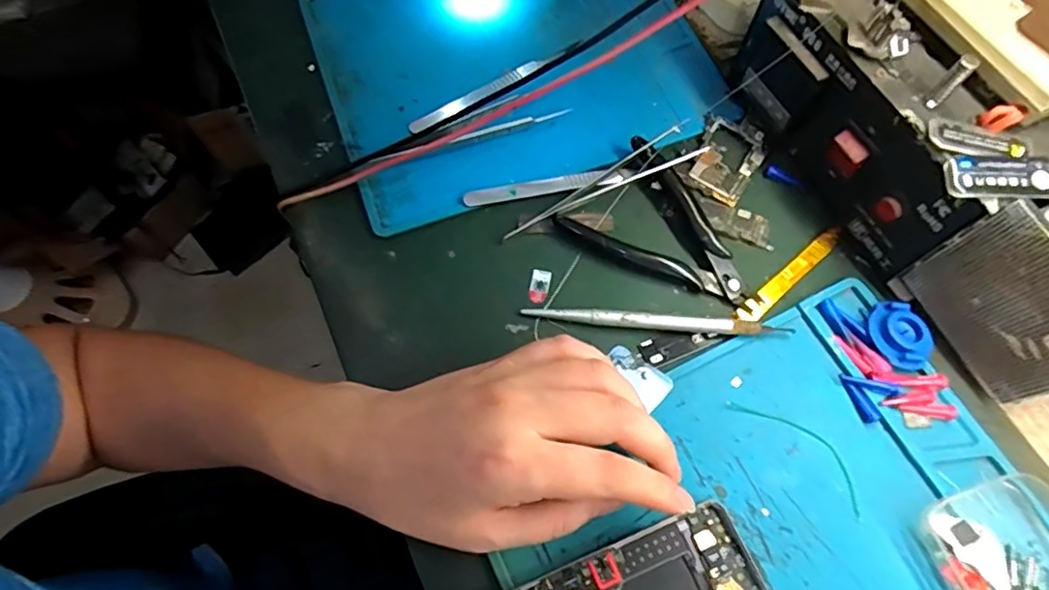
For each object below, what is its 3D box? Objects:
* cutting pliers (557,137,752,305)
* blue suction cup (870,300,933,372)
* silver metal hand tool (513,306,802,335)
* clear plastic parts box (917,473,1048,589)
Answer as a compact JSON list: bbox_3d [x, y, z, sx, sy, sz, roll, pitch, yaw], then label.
[{"bbox_3d":[0.084,-0.037,0.330,0.107,0.018,0.070,39,73,17],"label":"cutting pliers"},{"bbox_3d":[0.198,0.021,0.305,0.026,0.006,0.038,-13,66,-4],"label":"blue suction cup"},{"bbox_3d":[0.071,0.015,0.315,0.141,0.009,0.008,4,66,4],"label":"silver metal hand tool"},{"bbox_3d":[0.225,0.118,0.263,0.071,0.014,0.062,-17,67,-6],"label":"clear plastic parts box"}]

